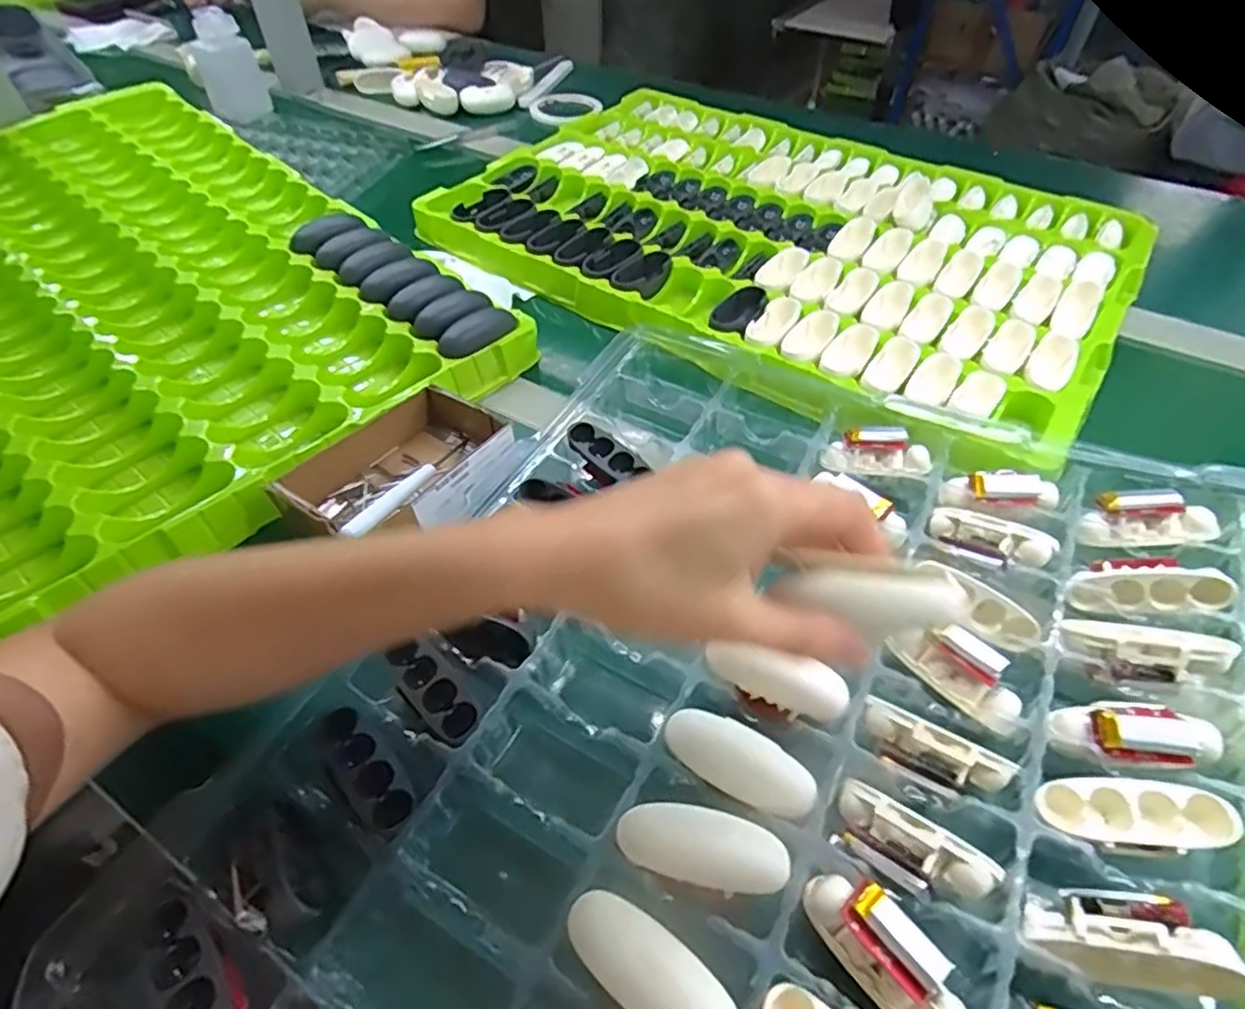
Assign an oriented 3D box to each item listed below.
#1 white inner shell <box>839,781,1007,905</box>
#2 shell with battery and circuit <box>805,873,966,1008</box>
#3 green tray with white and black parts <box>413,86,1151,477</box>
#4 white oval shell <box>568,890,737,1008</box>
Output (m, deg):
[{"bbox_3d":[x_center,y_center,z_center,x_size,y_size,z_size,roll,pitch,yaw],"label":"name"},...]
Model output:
[{"bbox_3d":[0.115,0.134,0.263,0.060,0.014,0.019,21,49,41],"label":"white inner shell"},{"bbox_3d":[0.095,0.162,0.238,0.025,0.020,0.060,-28,55,-22],"label":"shell with battery and circuit"},{"bbox_3d":[0.149,-0.263,0.626,0.590,0.043,0.440,32,56,24],"label":"green tray with white and black parts"},{"bbox_3d":[0.010,0.161,0.227,0.066,0.018,0.025,30,55,22],"label":"white oval shell"}]

